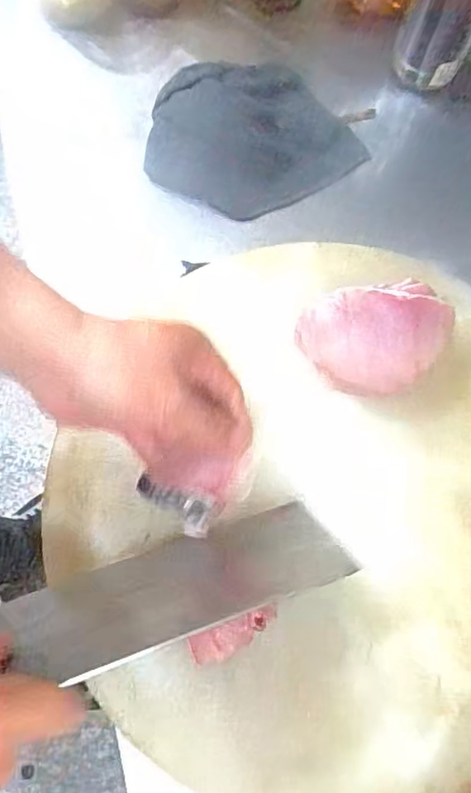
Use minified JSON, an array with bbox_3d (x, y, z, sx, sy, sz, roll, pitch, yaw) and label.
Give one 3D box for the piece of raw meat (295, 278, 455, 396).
[{"bbox_3d":[0.100,-0.040,0.422,0.105,0.072,0.078,-12,75,-4],"label":"piece of raw meat"}]

